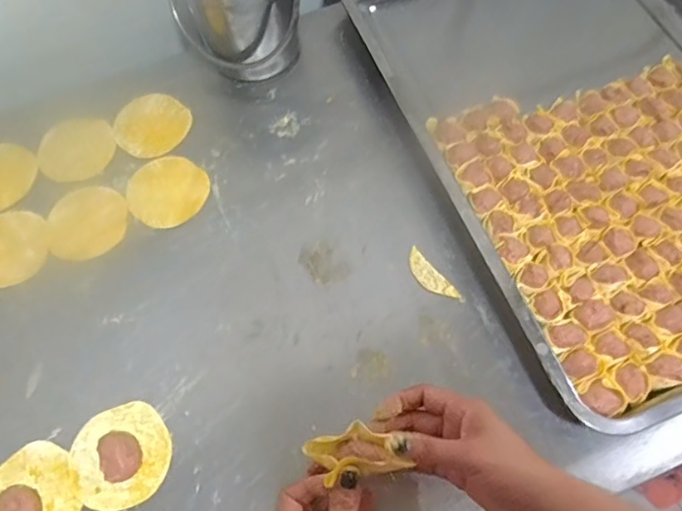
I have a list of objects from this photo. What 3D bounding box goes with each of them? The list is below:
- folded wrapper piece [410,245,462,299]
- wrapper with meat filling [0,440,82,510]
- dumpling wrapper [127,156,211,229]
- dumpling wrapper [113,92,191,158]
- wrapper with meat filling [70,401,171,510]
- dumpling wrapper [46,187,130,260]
[{"bbox_3d":[0.085,0.020,0.544,0.023,0.004,0.064,-37,69,-15],"label":"folded wrapper piece"},{"bbox_3d":[-0.255,0.195,0.459,0.073,0.025,0.083,-26,66,-11],"label":"wrapper with meat filling"},{"bbox_3d":[-0.180,-0.067,0.590,0.084,0.004,0.078,0,64,1],"label":"dumpling wrapper"},{"bbox_3d":[-0.208,-0.144,0.627,0.079,0.004,0.077,2,67,-4],"label":"dumpling wrapper"},{"bbox_3d":[-0.186,0.165,0.474,0.079,0.021,0.081,0,64,1],"label":"wrapper with meat filling"},{"bbox_3d":[-0.257,-0.034,0.581,0.080,0.004,0.082,0,64,1],"label":"dumpling wrapper"}]

